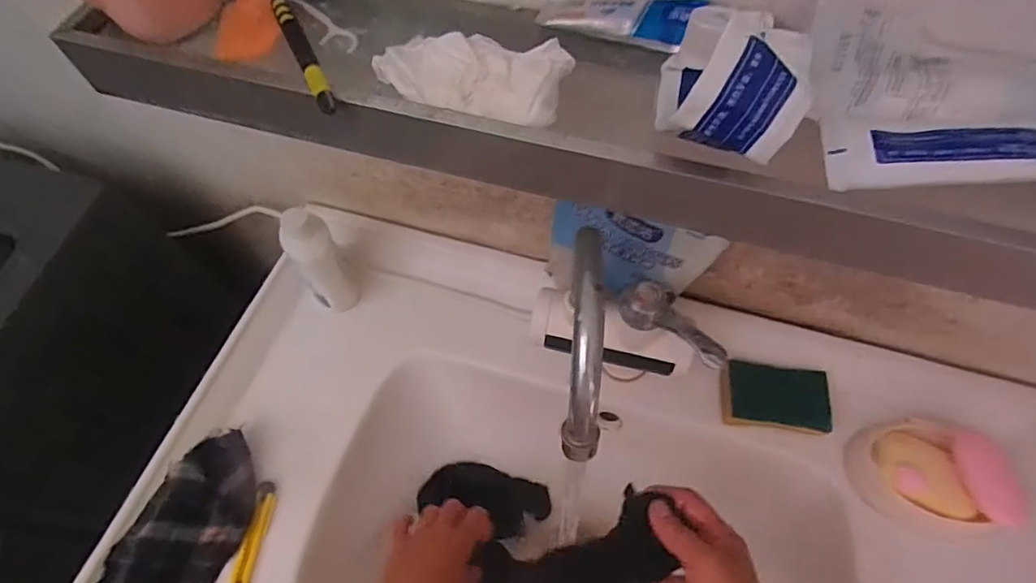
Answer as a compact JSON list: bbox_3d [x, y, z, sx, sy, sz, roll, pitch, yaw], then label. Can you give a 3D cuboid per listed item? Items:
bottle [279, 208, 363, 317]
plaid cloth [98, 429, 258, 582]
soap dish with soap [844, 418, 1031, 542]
[{"bbox_3d":[-0.208,-0.028,0.578,0.048,0.135,0.054,-32,64,-15],"label":"bottle"},{"bbox_3d":[-0.311,0.234,0.490,0.099,0.053,0.209,15,62,10],"label":"plaid cloth"},{"bbox_3d":[0.382,0.168,0.500,0.133,0.048,0.102,-3,60,0],"label":"soap dish with soap"}]

